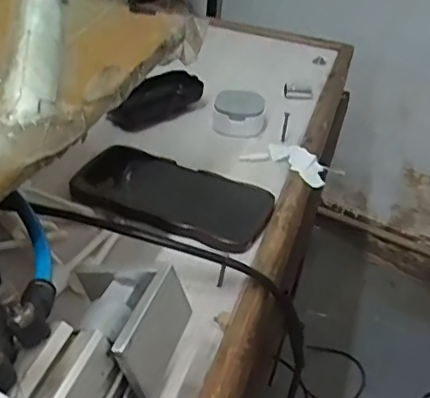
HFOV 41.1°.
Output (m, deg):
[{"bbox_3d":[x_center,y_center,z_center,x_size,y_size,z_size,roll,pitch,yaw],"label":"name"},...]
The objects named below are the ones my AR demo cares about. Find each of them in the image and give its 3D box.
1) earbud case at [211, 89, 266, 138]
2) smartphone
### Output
[{"bbox_3d":[0.026,-0.089,0.604,0.054,0.041,0.039,9,37,3],"label":"earbud case"},{"bbox_3d":[-0.037,-0.005,0.496,0.166,0.014,0.077,18,38,15],"label":"smartphone"}]

